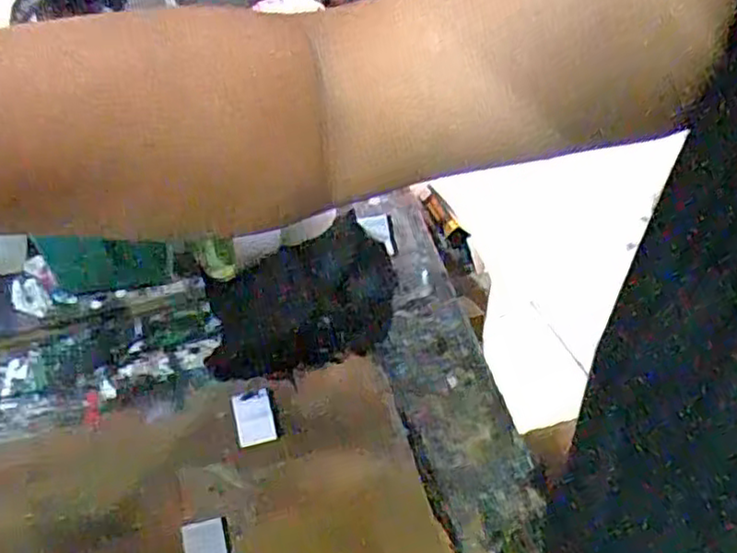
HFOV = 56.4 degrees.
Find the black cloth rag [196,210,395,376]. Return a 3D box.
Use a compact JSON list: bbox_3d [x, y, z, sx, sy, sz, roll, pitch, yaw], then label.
[{"bbox_3d":[-0.055,0.020,0.568,0.154,0.017,0.118,-14,53,-9],"label":"black cloth rag"}]

